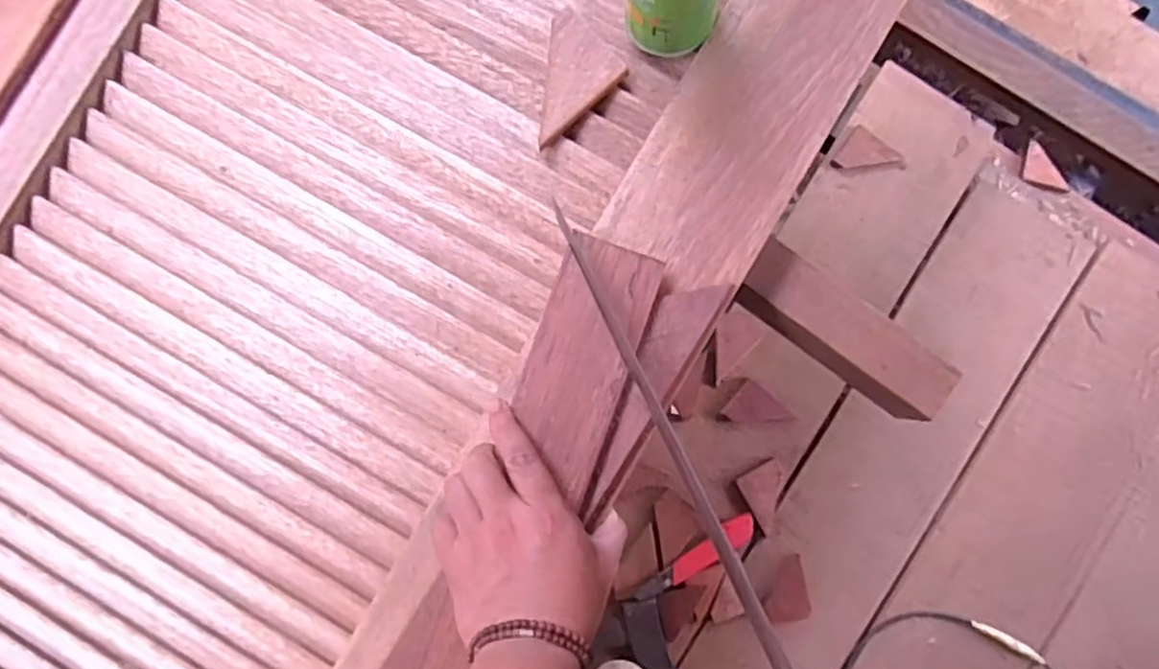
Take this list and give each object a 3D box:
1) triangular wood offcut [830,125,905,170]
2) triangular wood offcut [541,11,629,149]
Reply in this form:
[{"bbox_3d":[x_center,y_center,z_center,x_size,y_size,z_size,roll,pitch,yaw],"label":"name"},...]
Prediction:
[{"bbox_3d":[0.400,-0.243,0.972,0.081,0.008,0.069,39,89,5],"label":"triangular wood offcut"},{"bbox_3d":[-0.013,-0.185,0.506,0.078,0.017,0.063,-40,85,0],"label":"triangular wood offcut"}]

